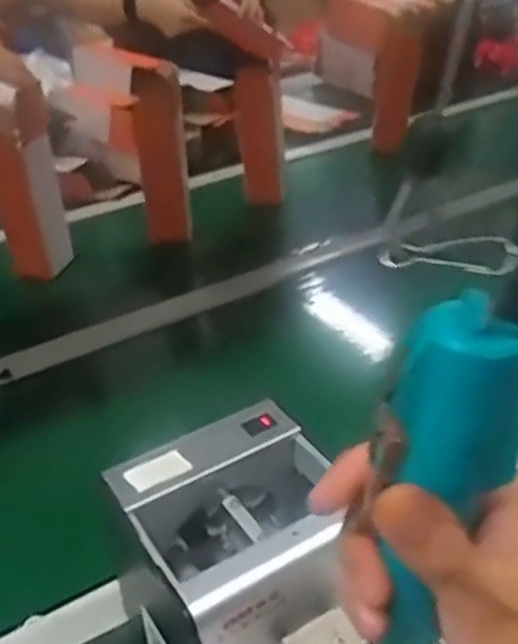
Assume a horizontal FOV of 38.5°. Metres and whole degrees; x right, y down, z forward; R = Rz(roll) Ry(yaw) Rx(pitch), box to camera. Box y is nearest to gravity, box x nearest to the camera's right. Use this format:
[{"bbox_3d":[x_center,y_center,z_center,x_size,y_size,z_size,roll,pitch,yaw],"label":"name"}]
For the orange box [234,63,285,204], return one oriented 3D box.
[{"bbox_3d":[0.002,-0.271,1.077,0.064,0.180,0.040,-8,33,-5],"label":"orange box"}]

